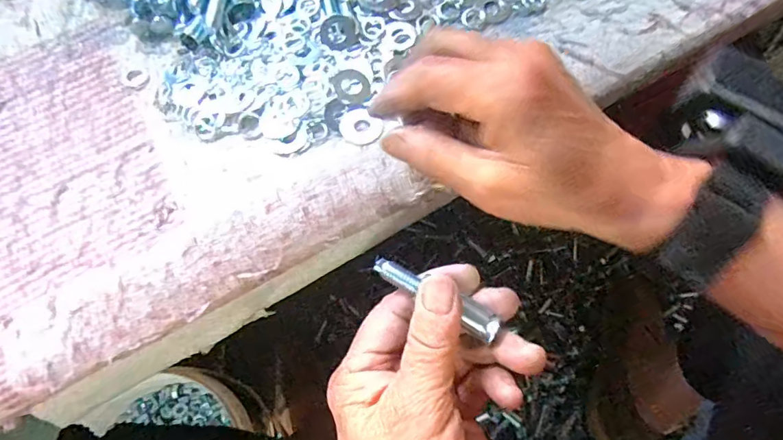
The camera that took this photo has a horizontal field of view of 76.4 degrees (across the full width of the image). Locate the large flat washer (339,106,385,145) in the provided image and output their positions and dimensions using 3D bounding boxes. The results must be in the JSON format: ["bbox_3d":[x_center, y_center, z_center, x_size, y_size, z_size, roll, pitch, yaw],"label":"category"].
[{"bbox_3d":[-0.017,-0.051,0.267,0.020,0.004,0.024,-39,73,-12],"label":"large flat washer"}]

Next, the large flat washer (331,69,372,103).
[{"bbox_3d":[-0.022,-0.075,0.276,0.020,0.005,0.019,-1,69,1],"label":"large flat washer"}]

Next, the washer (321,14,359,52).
[{"bbox_3d":[-0.031,-0.110,0.290,0.021,0.004,0.022,-16,70,-4],"label":"washer"}]

